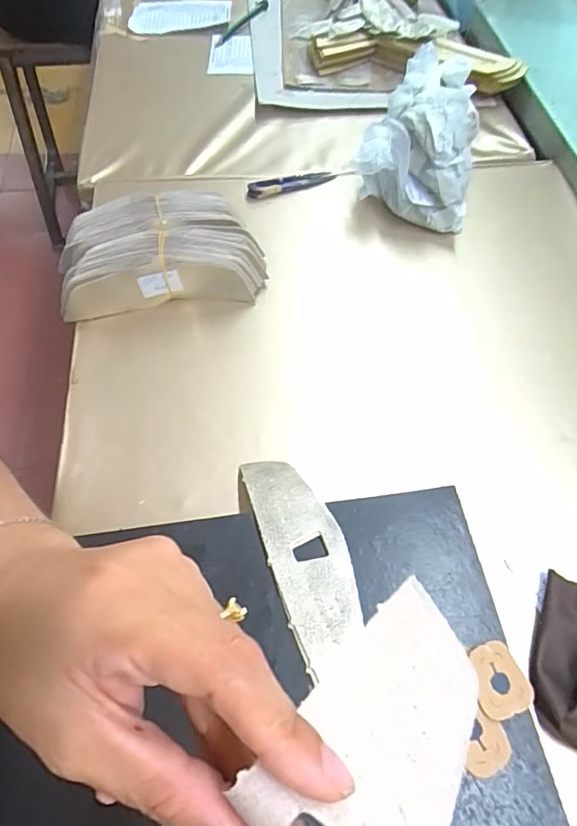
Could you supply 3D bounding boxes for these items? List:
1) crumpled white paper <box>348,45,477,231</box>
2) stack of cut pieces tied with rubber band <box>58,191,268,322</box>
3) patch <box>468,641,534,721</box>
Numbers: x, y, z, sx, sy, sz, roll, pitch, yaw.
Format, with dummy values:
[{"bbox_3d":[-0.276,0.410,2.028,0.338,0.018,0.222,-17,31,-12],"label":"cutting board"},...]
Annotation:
[{"bbox_3d":[0.144,-0.285,0.530,0.118,0.099,0.171,18,61,8],"label":"crumpled white paper"},{"bbox_3d":[-0.116,-0.147,0.468,0.182,0.055,0.101,-9,60,-7],"label":"stack of cut pieces tied with rubber band"},{"bbox_3d":[0.124,0.156,0.299,0.033,0.004,0.038,-10,64,-11],"label":"patch"}]

